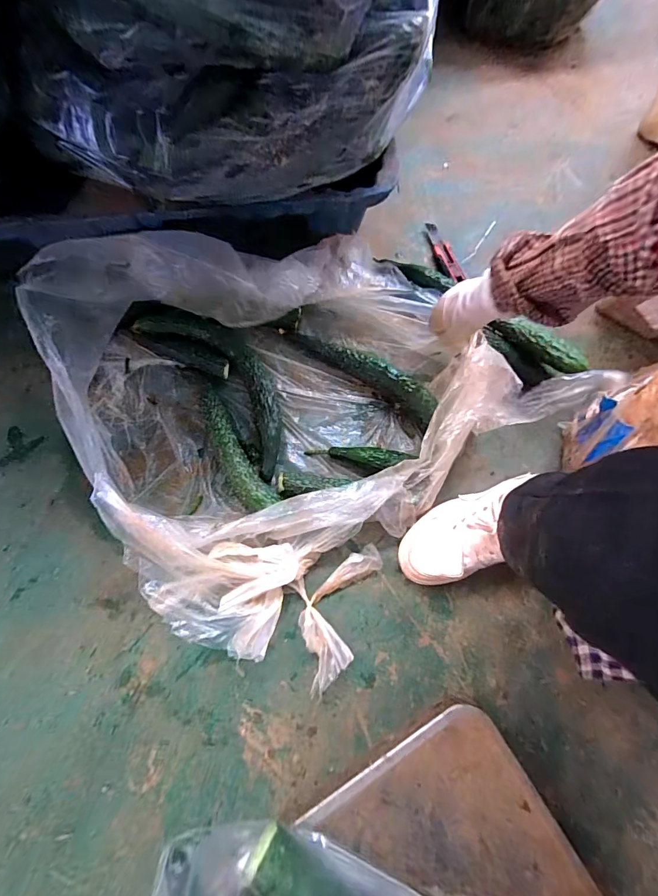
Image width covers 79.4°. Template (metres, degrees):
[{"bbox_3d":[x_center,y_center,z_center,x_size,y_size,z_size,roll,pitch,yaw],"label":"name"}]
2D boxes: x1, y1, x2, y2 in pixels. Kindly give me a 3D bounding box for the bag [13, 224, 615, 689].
[{"bbox_3d":[-0.016,-0.060,0.504,0.556,0.198,0.517,-26,75,-10],"label":"bag"}]

